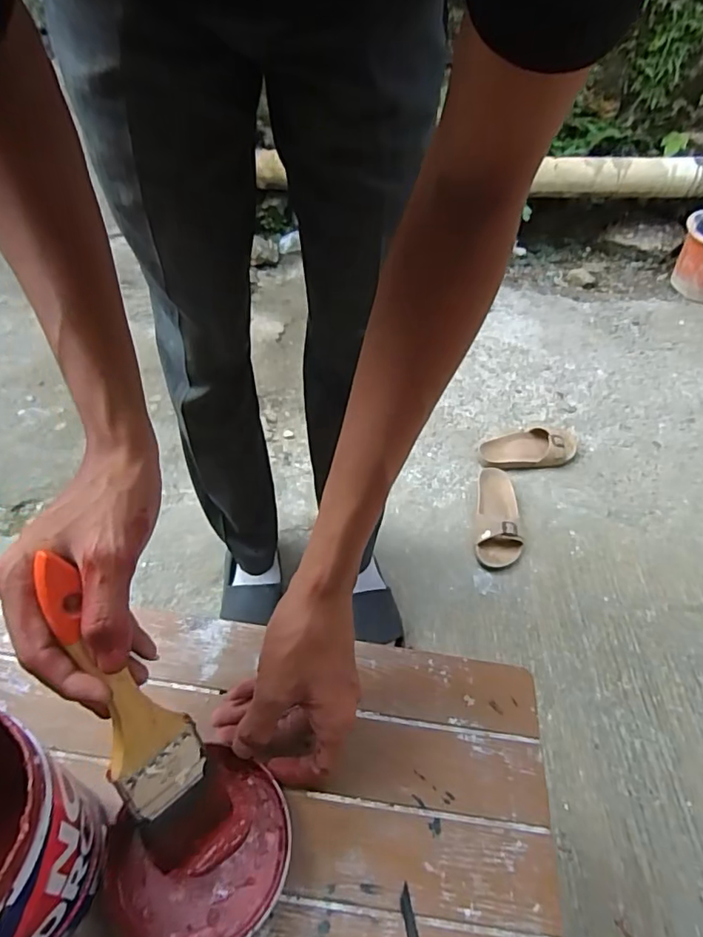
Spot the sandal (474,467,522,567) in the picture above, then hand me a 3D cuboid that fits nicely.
[{"bbox_3d":[0.305,0.091,1.088,0.094,0.047,0.245,9,49,5],"label":"sandal"}]

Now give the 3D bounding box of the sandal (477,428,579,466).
[{"bbox_3d":[0.417,-0.054,1.224,0.251,0.048,0.118,-8,50,-10],"label":"sandal"}]

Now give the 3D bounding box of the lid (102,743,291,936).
[{"bbox_3d":[-0.092,0.238,0.324,0.107,0.017,0.097,-30,58,-26],"label":"lid"}]

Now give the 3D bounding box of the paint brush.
[{"bbox_3d":[-0.118,0.134,0.291,0.048,0.193,0.008,-26,17,-36],"label":"paint brush"}]

